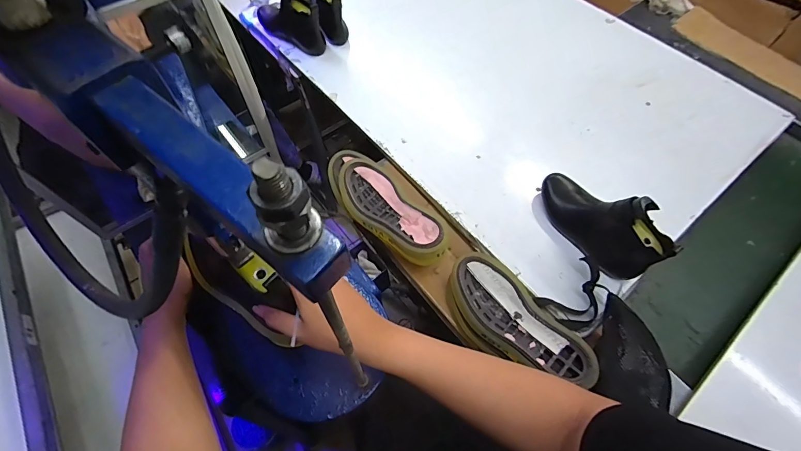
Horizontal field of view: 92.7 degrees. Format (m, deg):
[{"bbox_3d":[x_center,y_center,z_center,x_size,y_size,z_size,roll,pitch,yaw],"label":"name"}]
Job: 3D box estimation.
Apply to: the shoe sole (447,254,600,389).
[{"bbox_3d":[0.184,0.167,0.633,0.130,0.059,0.266,-37,61,-9],"label":"shoe sole"}]

